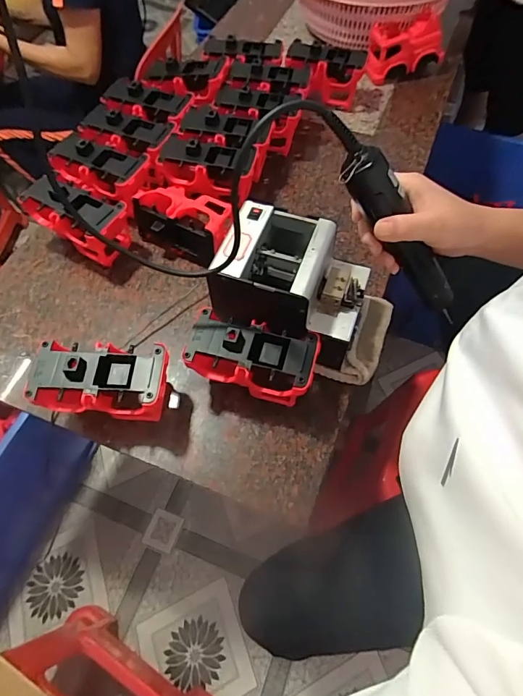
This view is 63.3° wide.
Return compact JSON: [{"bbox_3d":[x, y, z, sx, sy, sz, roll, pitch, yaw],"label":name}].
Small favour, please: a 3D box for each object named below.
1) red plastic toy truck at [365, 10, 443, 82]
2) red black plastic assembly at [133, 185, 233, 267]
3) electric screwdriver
[{"bbox_3d":[0.296,-0.635,0.890,0.153,0.088,0.090,-20,62,-9],"label":"red plastic toy truck"},{"bbox_3d":[-0.110,-0.199,0.666,0.162,0.069,0.100,27,65,16],"label":"red black plastic assembly"},{"bbox_3d":[0.140,-0.098,0.405,0.034,0.213,0.038,-13,54,35],"label":"electric screwdriver"}]

